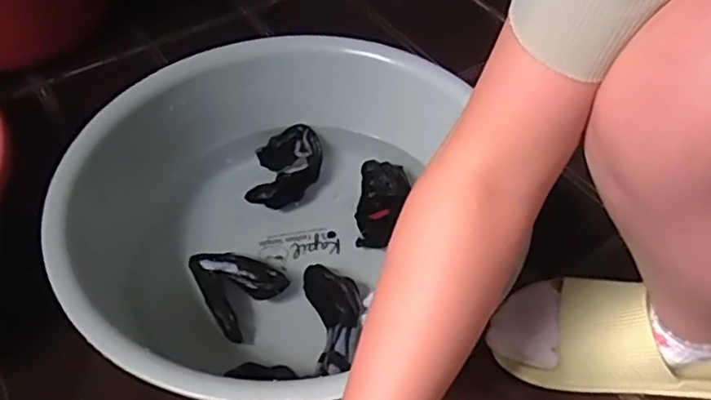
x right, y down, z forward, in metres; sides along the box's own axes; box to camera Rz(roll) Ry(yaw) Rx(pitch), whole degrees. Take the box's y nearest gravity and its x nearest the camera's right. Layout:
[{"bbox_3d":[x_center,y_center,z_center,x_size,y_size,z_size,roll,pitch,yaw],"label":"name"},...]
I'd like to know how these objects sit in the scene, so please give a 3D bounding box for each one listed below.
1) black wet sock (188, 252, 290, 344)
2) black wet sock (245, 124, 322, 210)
[{"bbox_3d":[-0.109,0.078,0.573,0.071,0.032,0.083,-37,58,-27],"label":"black wet sock"},{"bbox_3d":[-0.072,-0.034,0.671,0.068,0.024,0.105,1,49,1],"label":"black wet sock"}]

